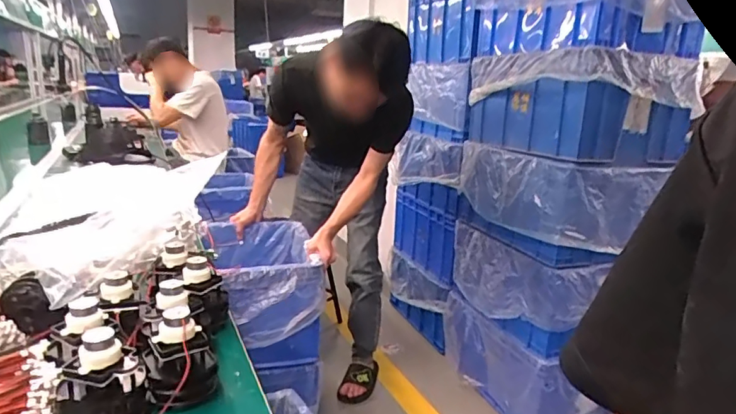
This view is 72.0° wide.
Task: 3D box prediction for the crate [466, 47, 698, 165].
[{"bbox_3d":[0.581,-0.301,1.494,0.405,0.262,0.548,-2,14,-18],"label":"crate"}]

